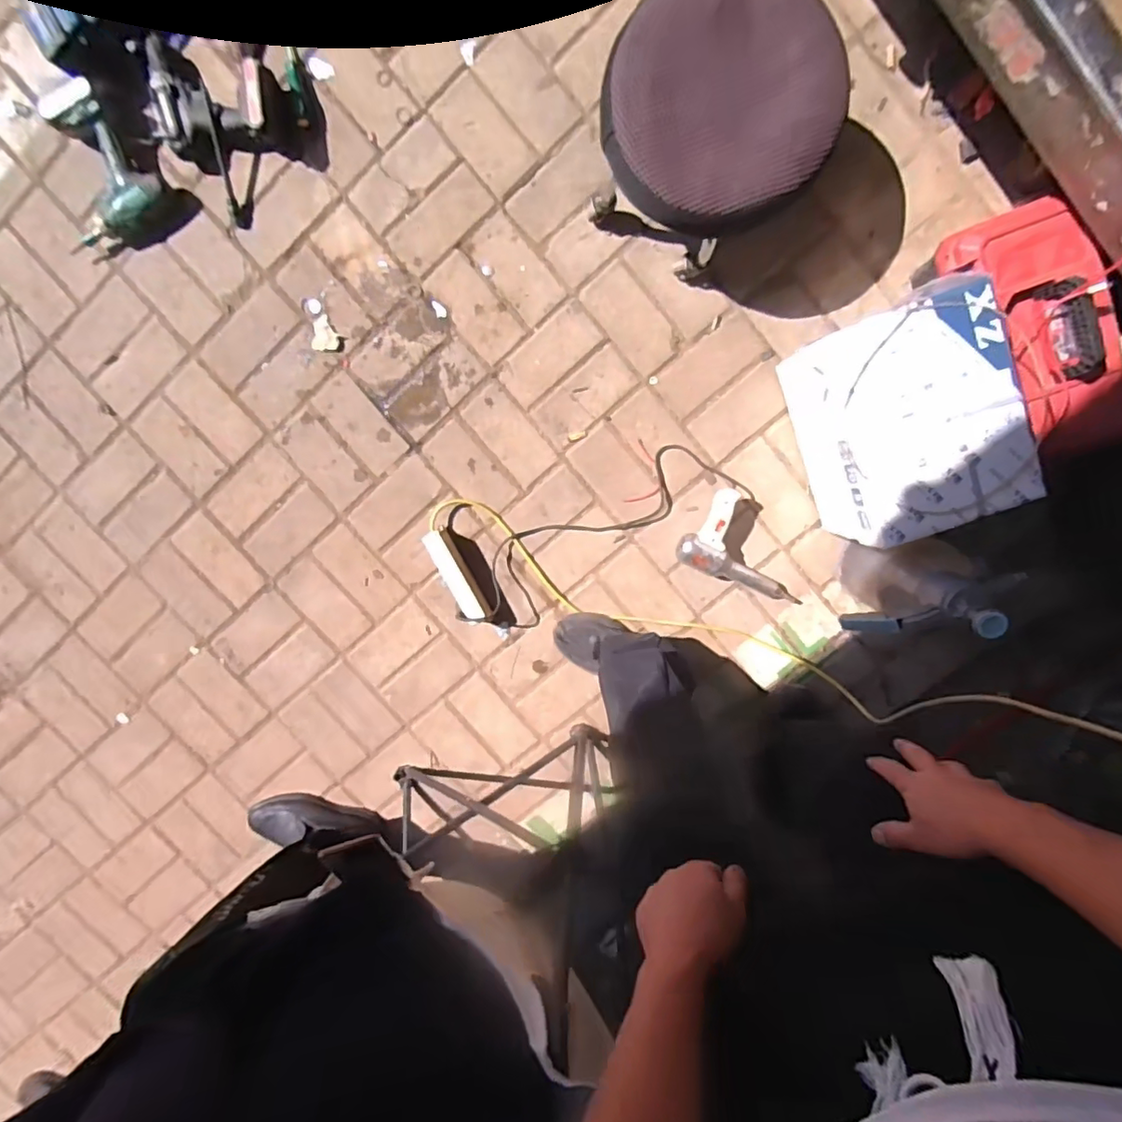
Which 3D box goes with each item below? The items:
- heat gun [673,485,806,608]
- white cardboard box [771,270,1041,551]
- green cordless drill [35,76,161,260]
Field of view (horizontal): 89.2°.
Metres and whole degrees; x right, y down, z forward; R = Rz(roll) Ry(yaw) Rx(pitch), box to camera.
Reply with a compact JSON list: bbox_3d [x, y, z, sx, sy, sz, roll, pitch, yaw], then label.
[{"bbox_3d":[0.347,-0.024,1.032,0.262,0.062,0.153,19,99,-1],"label":"heat gun"},{"bbox_3d":[0.509,-0.209,0.870,0.215,0.229,0.303,-19,97,6],"label":"white cardboard box"},{"bbox_3d":[-0.829,-0.674,0.990,0.207,0.073,0.195,-24,97,6],"label":"green cordless drill"}]

